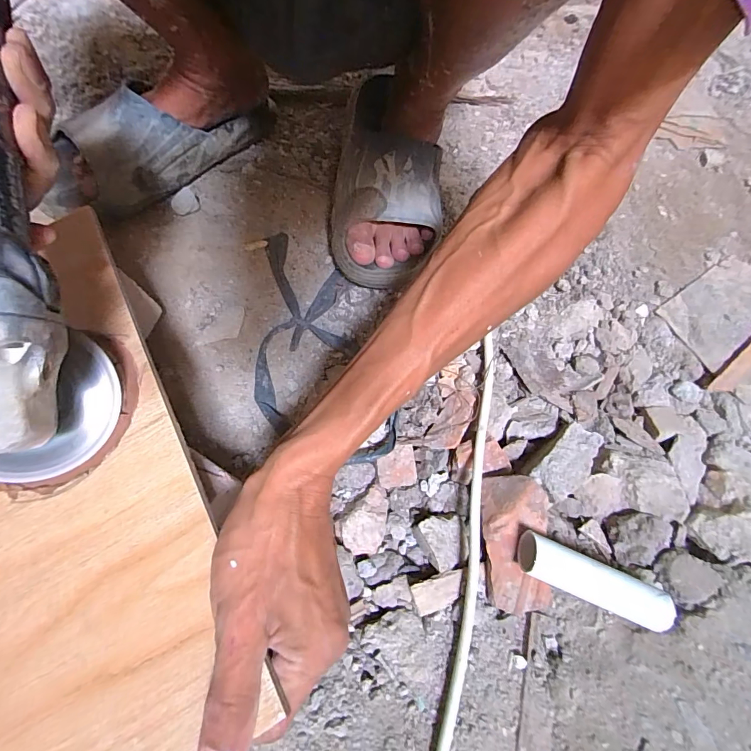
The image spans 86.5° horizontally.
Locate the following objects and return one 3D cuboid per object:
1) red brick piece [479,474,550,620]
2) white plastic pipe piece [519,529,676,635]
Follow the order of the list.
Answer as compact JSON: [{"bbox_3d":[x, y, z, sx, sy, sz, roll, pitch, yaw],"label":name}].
[{"bbox_3d":[0.121,0.141,0.342,0.057,0.023,0.108,4,66,-1],"label":"red brick piece"},{"bbox_3d":[0.174,0.163,0.316,0.119,0.027,0.030,22,67,7],"label":"white plastic pipe piece"}]

